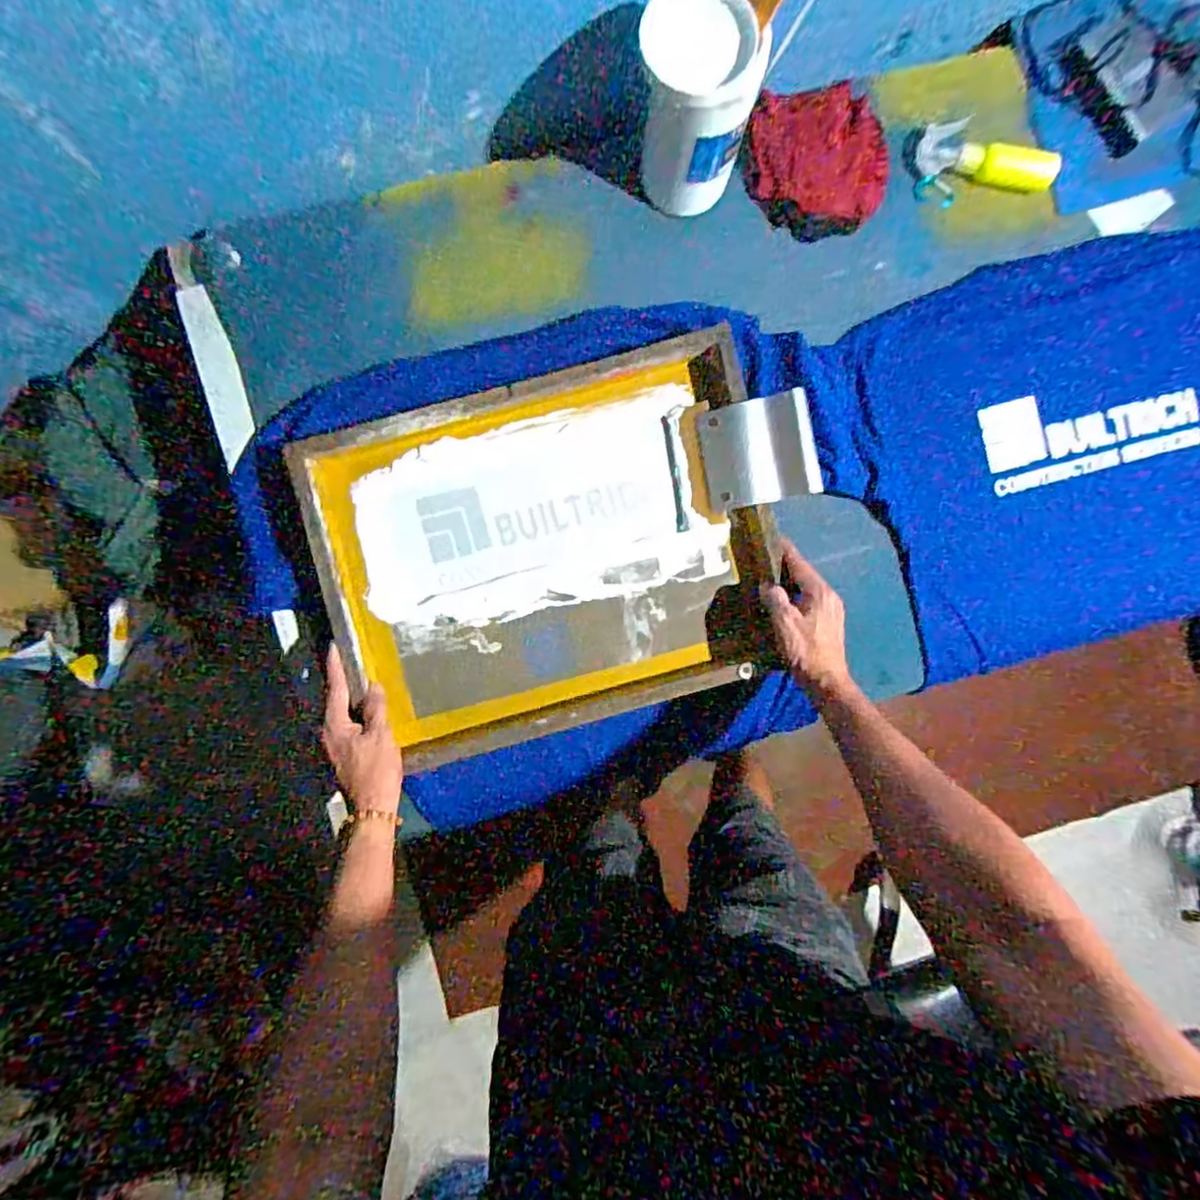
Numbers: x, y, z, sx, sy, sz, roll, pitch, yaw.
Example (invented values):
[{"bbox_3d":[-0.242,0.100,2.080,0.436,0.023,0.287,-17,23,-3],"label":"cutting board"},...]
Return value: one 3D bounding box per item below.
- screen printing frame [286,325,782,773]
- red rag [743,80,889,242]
[{"bbox_3d":[-0.052,-0.047,0.649,0.440,0.056,0.347,-15,93,-2],"label":"screen printing frame"},{"bbox_3d":[0.232,-0.470,0.674,0.146,0.021,0.163,-12,93,-2],"label":"red rag"}]

